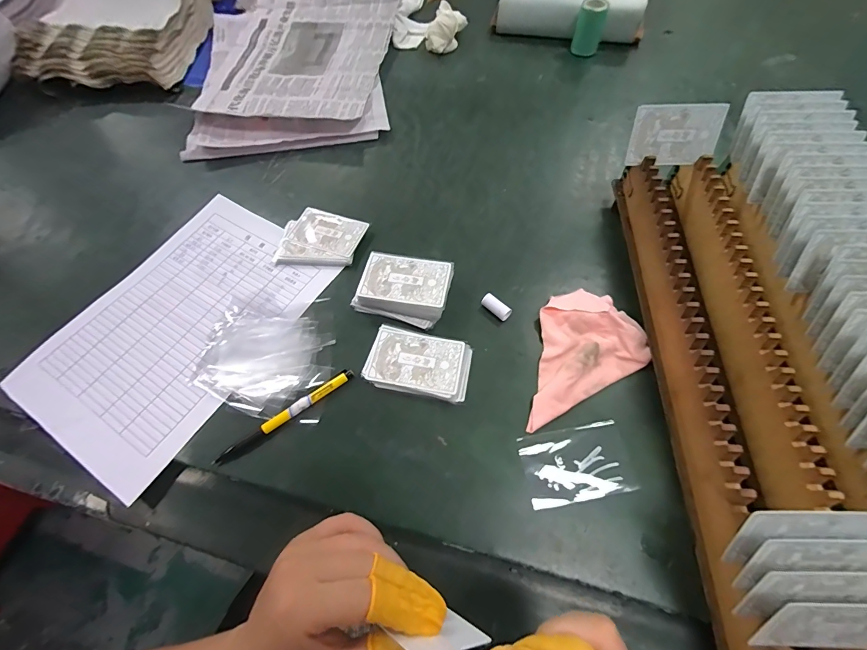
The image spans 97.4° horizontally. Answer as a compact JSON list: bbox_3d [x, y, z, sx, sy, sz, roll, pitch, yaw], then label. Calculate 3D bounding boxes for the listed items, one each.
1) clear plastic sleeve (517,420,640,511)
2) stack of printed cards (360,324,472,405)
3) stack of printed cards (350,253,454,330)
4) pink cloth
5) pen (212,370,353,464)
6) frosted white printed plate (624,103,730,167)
[{"bbox_3d":[0.119,0.114,0.316,0.086,0.004,0.057,-10,62,-3],"label":"clear plastic sleeve"},{"bbox_3d":[-0.013,0.035,0.362,0.095,0.010,0.060,9,63,8],"label":"stack of printed cards"},{"bbox_3d":[-0.029,-0.038,0.392,0.090,0.028,0.065,17,64,11],"label":"stack of printed cards"},{"bbox_3d":[0.126,0.020,0.357,0.135,0.020,0.094,-26,64,-11],"label":"pink cloth"},{"bbox_3d":[-0.132,0.081,0.344,0.134,0.007,0.009,-34,65,-14],"label":"pen"},{"bbox_3d":[0.241,-0.188,0.379,0.084,0.053,0.006,0,29,3],"label":"frosted white printed plate"}]

